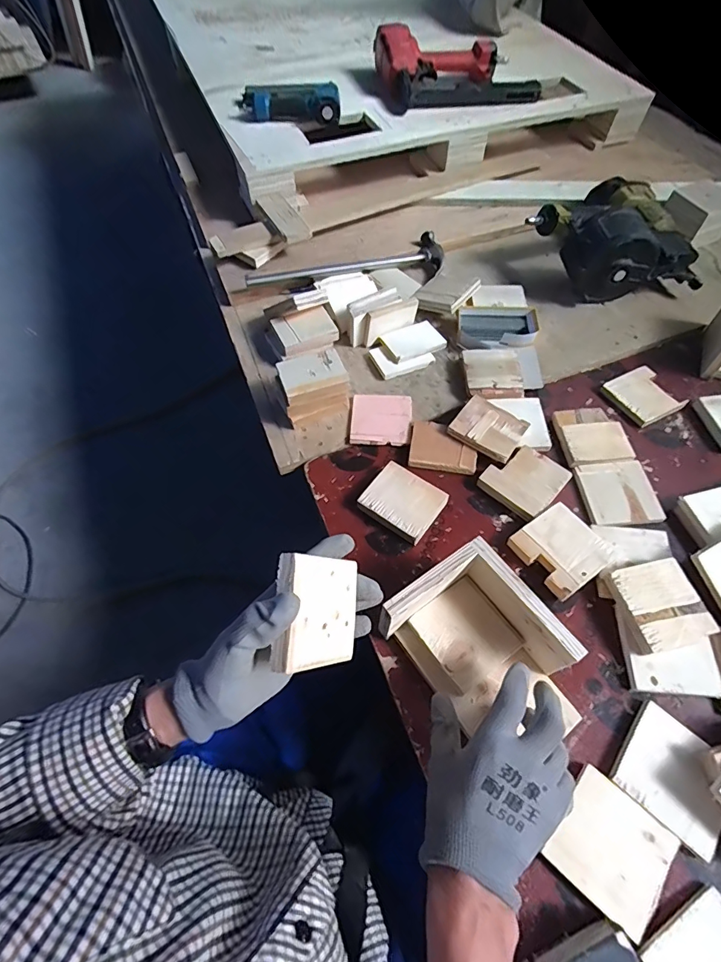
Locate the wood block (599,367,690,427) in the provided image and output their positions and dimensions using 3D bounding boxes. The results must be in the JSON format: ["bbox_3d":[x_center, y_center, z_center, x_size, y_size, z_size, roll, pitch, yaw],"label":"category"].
[{"bbox_3d":[0.431,-0.128,0.680,0.082,0.020,0.089,-23,61,-12],"label":"wood block"}]

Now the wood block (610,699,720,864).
[{"bbox_3d":[0.302,0.281,0.425,0.092,0.009,0.090,37,67,21],"label":"wood block"}]

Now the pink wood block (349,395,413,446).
[{"bbox_3d":[0.030,-0.093,0.660,0.088,0.009,0.091,3,59,4],"label":"pink wood block"}]

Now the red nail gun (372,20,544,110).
[{"bbox_3d":[0.204,-0.879,0.936,0.333,0.069,0.210,-3,61,-2],"label":"red nail gun"}]

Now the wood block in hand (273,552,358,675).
[{"bbox_3d":[-0.031,0.104,0.353,0.010,0.090,0.082,-5,74,30],"label":"wood block in hand"}]

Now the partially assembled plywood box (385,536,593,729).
[{"bbox_3d":[0.115,0.161,0.455,0.134,0.094,0.142,-32,66,-17],"label":"partially assembled plywood box"}]

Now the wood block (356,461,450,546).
[{"bbox_3d":[0.055,0.027,0.578,0.092,0.022,0.079,32,65,19],"label":"wood block"}]

